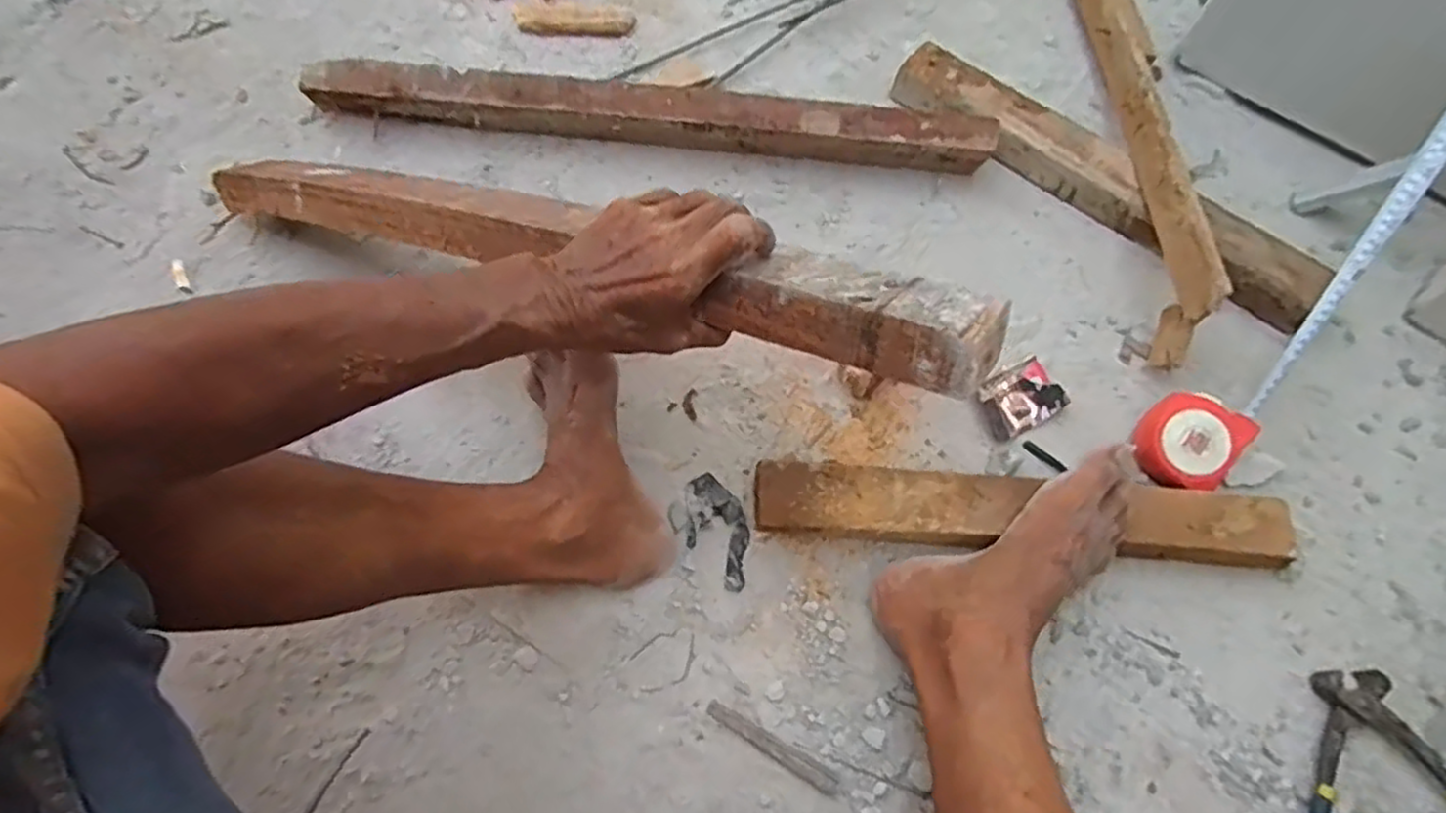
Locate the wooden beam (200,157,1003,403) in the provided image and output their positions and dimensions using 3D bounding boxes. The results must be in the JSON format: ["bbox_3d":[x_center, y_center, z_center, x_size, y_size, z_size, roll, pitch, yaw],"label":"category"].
[{"bbox_3d":[-0.185,-0.138,0.535,0.710,0.048,0.066,19,63,31],"label":"wooden beam"}]

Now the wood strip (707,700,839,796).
[{"bbox_3d":[0.035,0.243,0.521,0.103,0.006,0.014,27,66,17],"label":"wood strip"}]

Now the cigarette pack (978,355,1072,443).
[{"bbox_3d":[0.261,-0.007,0.644,0.075,0.023,0.053,-27,63,-11],"label":"cigarette pack"}]

